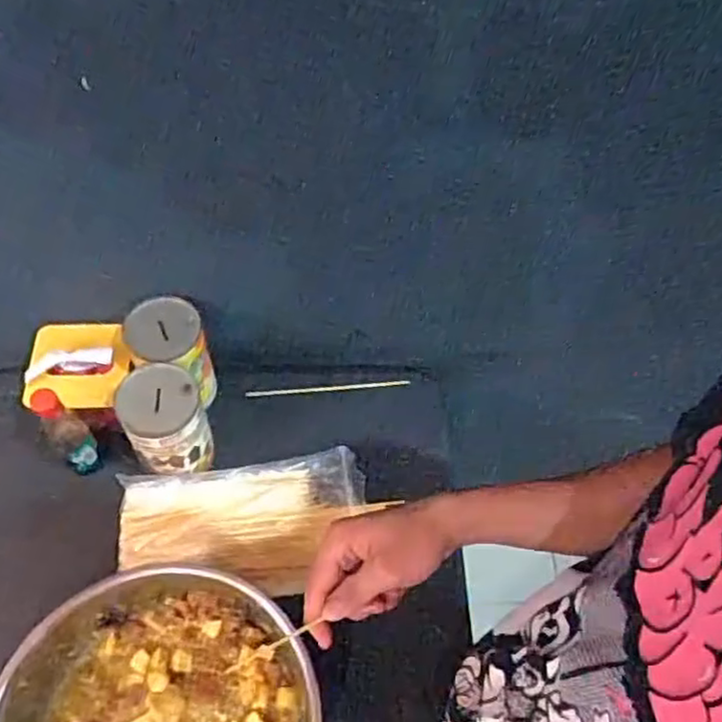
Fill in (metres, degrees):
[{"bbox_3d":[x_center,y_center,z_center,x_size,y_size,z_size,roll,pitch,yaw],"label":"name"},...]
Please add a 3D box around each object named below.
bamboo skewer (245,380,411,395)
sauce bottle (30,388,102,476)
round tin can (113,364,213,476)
[{"bbox_3d":[-0.041,0.033,0.873,0.208,0.011,0.006,-5,58,-6],"label":"bamboo skewer"},{"bbox_3d":[-0.314,0.078,0.723,0.043,0.141,0.039,-36,66,-23],"label":"sauce bottle"},{"bbox_3d":[-0.208,0.068,0.739,0.078,0.134,0.076,-20,61,-15],"label":"round tin can"}]

